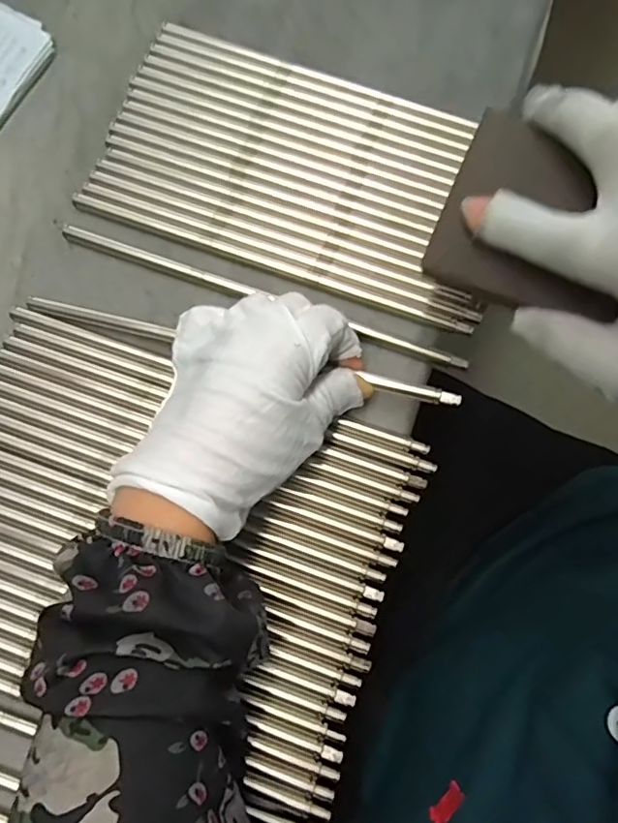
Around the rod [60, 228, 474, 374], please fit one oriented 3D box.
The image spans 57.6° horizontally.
[{"bbox_3d":[-0.026,-0.062,0.302,0.226,0.005,0.009,19,79,5],"label":"rod"}]

